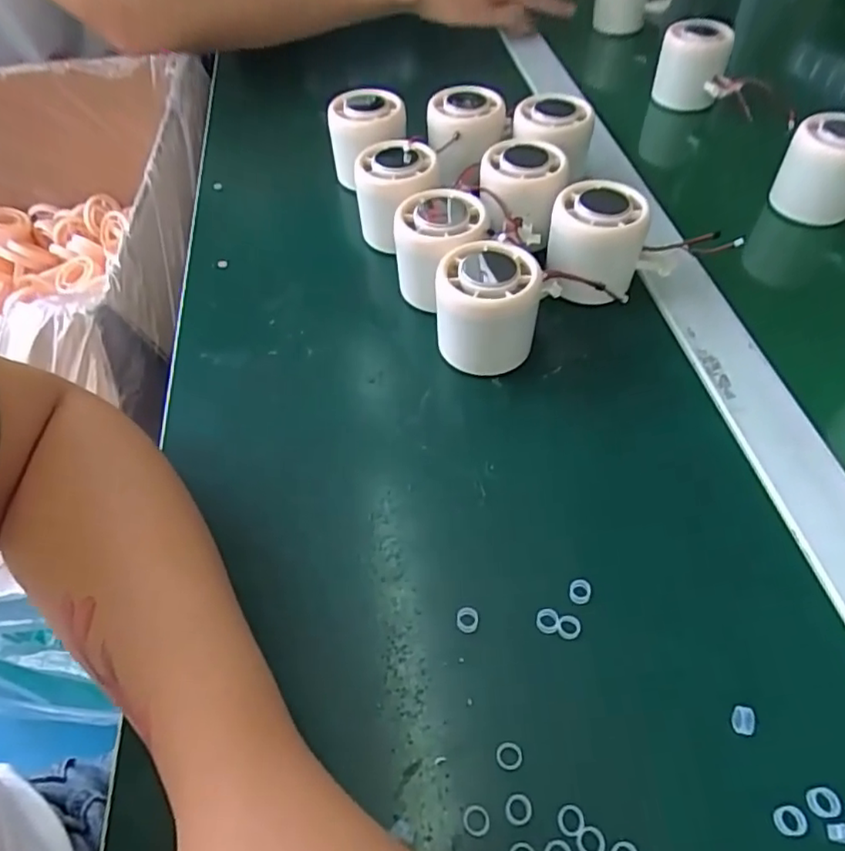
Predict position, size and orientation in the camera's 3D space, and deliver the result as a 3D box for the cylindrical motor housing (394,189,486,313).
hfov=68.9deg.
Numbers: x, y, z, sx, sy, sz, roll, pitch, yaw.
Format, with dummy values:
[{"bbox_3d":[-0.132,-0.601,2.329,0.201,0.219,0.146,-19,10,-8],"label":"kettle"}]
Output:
[{"bbox_3d":[0.012,-0.103,0.366,0.047,0.054,0.055,29,59,23],"label":"cylindrical motor housing"}]

